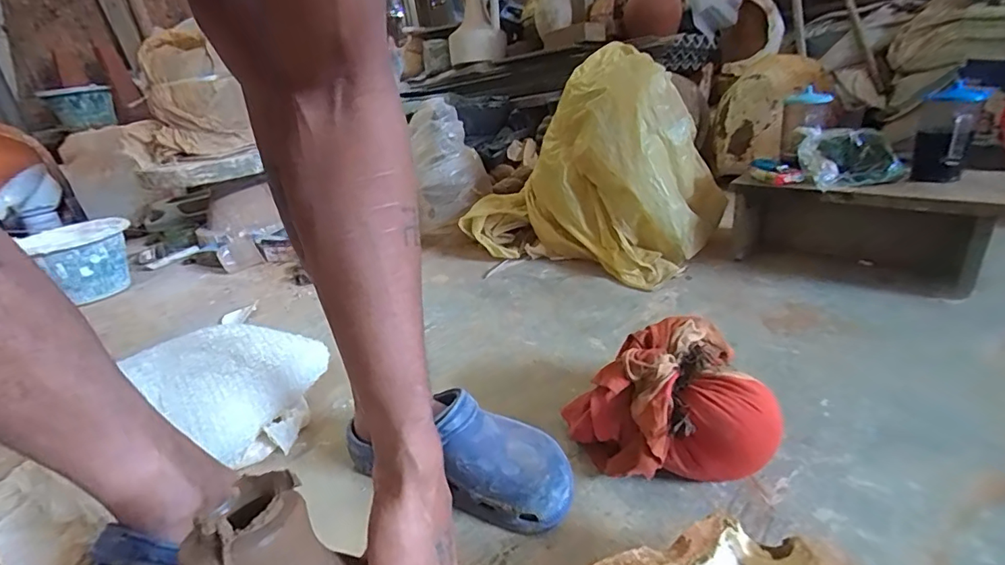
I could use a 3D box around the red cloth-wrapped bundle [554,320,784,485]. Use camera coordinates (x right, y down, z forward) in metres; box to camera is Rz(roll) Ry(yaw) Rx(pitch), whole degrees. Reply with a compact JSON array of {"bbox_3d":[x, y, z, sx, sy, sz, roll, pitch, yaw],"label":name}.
[{"bbox_3d":[0.172,0.138,0.534,0.192,0.131,0.150,-8,24,0],"label":"red cloth-wrapped bundle"}]

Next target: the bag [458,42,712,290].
[{"bbox_3d":[0.181,-0.258,1.105,0.500,0.386,0.313,11,30,36],"label":"bag"}]

